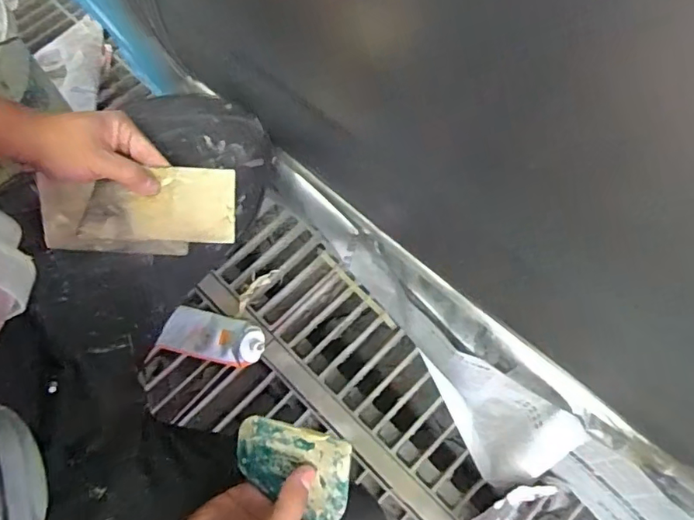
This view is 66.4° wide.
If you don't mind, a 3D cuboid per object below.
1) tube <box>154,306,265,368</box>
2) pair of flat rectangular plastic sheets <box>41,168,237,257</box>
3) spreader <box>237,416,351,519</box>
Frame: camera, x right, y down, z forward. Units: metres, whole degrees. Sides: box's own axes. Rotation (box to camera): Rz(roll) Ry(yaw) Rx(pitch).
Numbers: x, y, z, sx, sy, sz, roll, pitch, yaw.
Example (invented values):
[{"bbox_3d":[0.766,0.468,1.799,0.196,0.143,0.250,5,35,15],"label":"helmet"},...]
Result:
[{"bbox_3d":[-0.217,0.125,0.869,0.171,0.041,0.076,12,68,7],"label":"tube"},{"bbox_3d":[-0.195,-0.047,0.512,0.170,0.010,0.080,-7,92,-14],"label":"pair of flat rectangular plastic sheets"},{"bbox_3d":[-0.044,0.161,0.411,0.095,0.007,0.062,6,89,23],"label":"spreader"}]

